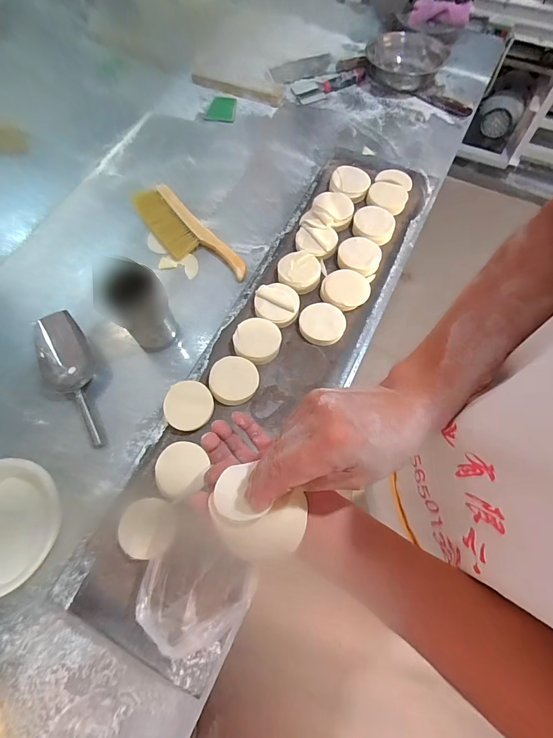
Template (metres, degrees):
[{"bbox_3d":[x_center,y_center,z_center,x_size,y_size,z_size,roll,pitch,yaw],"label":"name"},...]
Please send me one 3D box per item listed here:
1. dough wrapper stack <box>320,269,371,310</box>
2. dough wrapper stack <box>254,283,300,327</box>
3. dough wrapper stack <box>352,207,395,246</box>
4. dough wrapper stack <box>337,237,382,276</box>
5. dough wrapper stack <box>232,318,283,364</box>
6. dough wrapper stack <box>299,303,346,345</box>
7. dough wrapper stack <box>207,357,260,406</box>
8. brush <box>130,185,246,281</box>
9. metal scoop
[{"bbox_3d":[0.140,-0.160,0.742,0.097,0.018,0.088,-3,67,0],"label":"dough wrapper stack"},{"bbox_3d":[0.001,-0.126,0.735,0.085,0.035,0.086,0,67,1],"label":"dough wrapper stack"},{"bbox_3d":[0.215,-0.320,0.813,0.087,0.019,0.103,13,68,6],"label":"dough wrapper stack"},{"bbox_3d":[0.176,-0.241,0.783,0.088,0.033,0.091,12,68,6],"label":"dough wrapper stack"},{"bbox_3d":[-0.035,-0.053,0.702,0.091,0.033,0.086,-23,69,-8],"label":"dough wrapper stack"},{"bbox_3d":[0.090,-0.088,0.726,0.087,0.021,0.084,0,67,1],"label":"dough wrapper stack"},{"bbox_3d":[-0.076,0.022,0.670,0.084,0.034,0.084,-1,67,1],"label":"dough wrapper stack"},{"bbox_3d":[-0.212,-0.311,0.840,0.105,0.024,0.356,-41,72,-15],"label":"brush"},{"bbox_3d":[-0.378,0.016,0.681,0.079,0.056,0.277,-30,70,-11],"label":"metal scoop"}]

